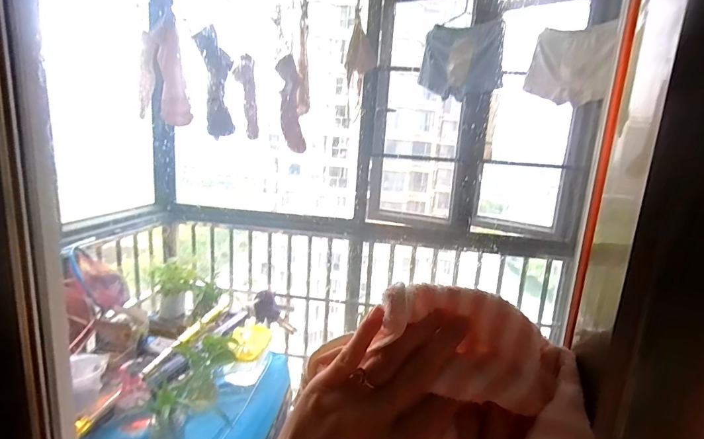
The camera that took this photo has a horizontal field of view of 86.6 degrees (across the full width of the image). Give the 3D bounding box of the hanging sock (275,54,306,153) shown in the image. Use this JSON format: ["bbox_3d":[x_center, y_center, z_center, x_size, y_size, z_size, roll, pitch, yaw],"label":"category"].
[{"bbox_3d":[-0.138,-0.258,0.854,0.060,0.195,0.071,3,12,-4],"label":"hanging sock"}]

